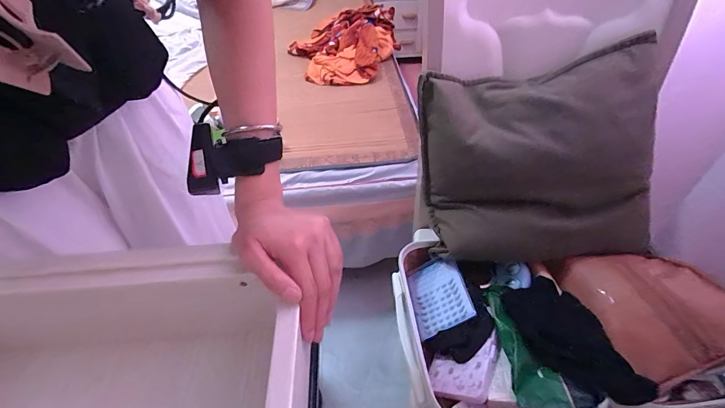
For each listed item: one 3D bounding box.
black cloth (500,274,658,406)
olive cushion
[{"bbox_3d":[0.292,0.191,0.489,0.092,0.044,0.206,-16,33,-13],"label":"black cloth"},{"bbox_3d":[0.285,-0.068,0.535,0.366,0.322,0.085,-7,9,8],"label":"olive cushion"}]

